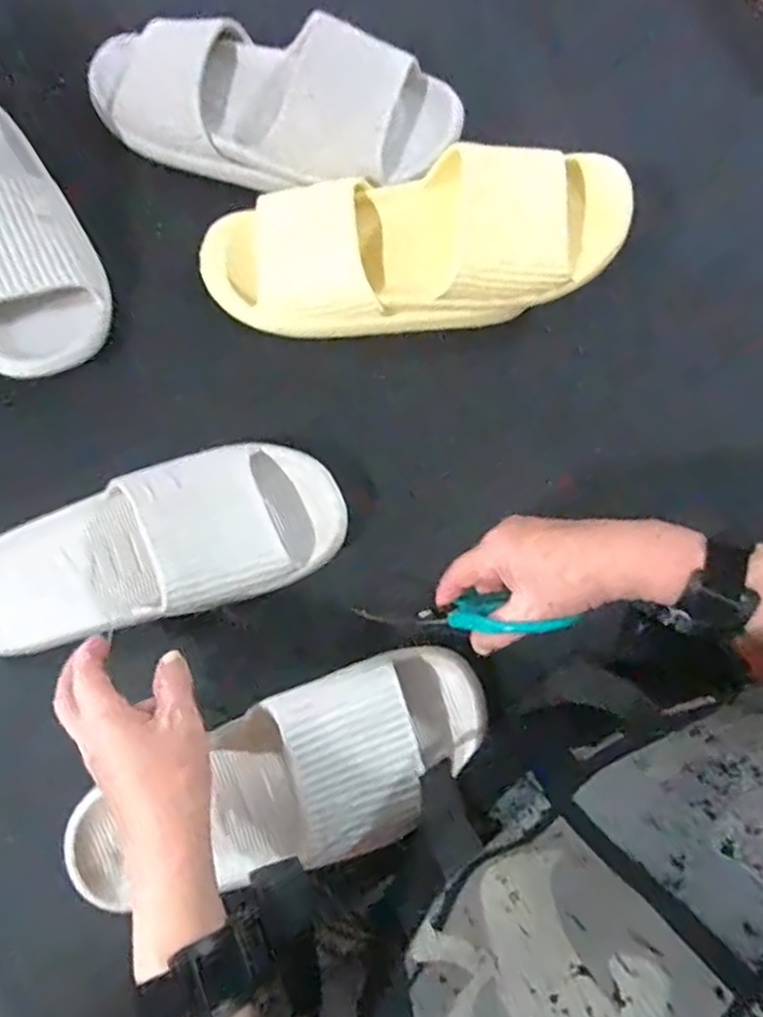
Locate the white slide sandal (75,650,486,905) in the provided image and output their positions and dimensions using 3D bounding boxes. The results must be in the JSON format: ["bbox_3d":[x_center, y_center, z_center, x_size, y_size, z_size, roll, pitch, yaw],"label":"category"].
[{"bbox_3d":[-0.063,0.182,0.455,0.283,0.057,0.106,-26,78,-6],"label":"white slide sandal"}]

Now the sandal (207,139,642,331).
[{"bbox_3d":[0.024,-0.204,0.527,0.326,0.086,0.106,-1,77,-1],"label":"sandal"}]

